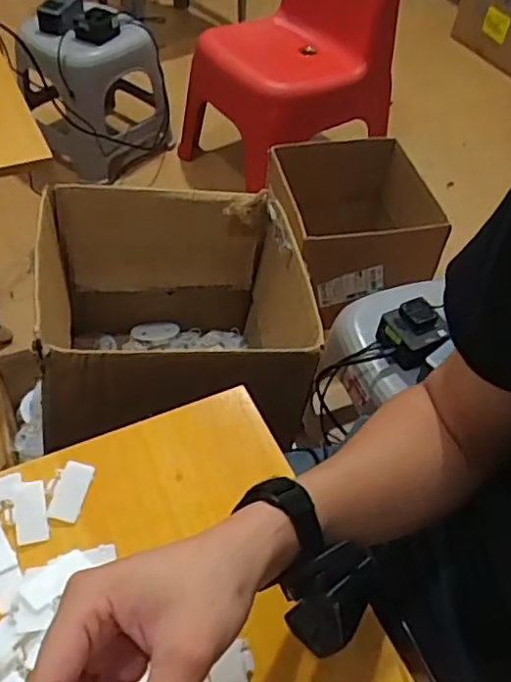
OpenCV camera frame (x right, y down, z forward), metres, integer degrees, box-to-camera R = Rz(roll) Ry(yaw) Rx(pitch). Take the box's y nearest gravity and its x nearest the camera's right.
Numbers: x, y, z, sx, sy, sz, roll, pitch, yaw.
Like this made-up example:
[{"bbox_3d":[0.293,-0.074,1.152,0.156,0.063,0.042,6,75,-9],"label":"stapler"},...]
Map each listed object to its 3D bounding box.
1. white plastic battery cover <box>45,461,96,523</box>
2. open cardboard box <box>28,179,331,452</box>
[{"bbox_3d":[-0.146,0.115,0.493,0.030,0.004,0.046,12,50,5],"label":"white plastic battery cover"},{"bbox_3d":[-0.097,-0.015,0.779,0.283,0.260,0.296,-4,50,-8],"label":"open cardboard box"}]

